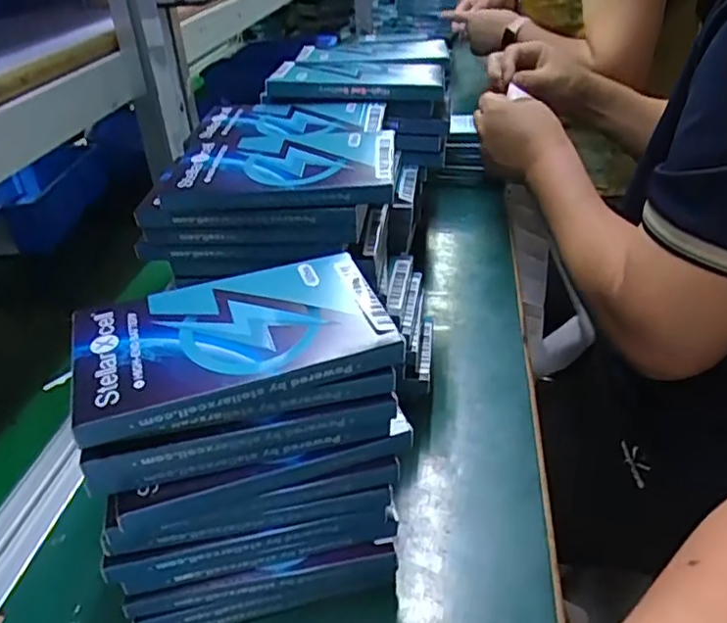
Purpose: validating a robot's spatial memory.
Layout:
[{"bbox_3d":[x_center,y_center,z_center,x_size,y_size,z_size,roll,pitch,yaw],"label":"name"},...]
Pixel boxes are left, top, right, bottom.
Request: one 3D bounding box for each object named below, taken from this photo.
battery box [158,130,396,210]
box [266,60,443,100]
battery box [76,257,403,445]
[{"bbox_3d":[-0.051,-0.089,0.386,0.137,0.013,0.082,-1,40,7],"label":"battery box"},{"bbox_3d":[-0.005,-0.180,0.493,0.133,0.018,0.071,6,35,15],"label":"box"},{"bbox_3d":[-0.057,0.009,0.278,0.131,0.014,0.077,-16,35,-17],"label":"battery box"}]

